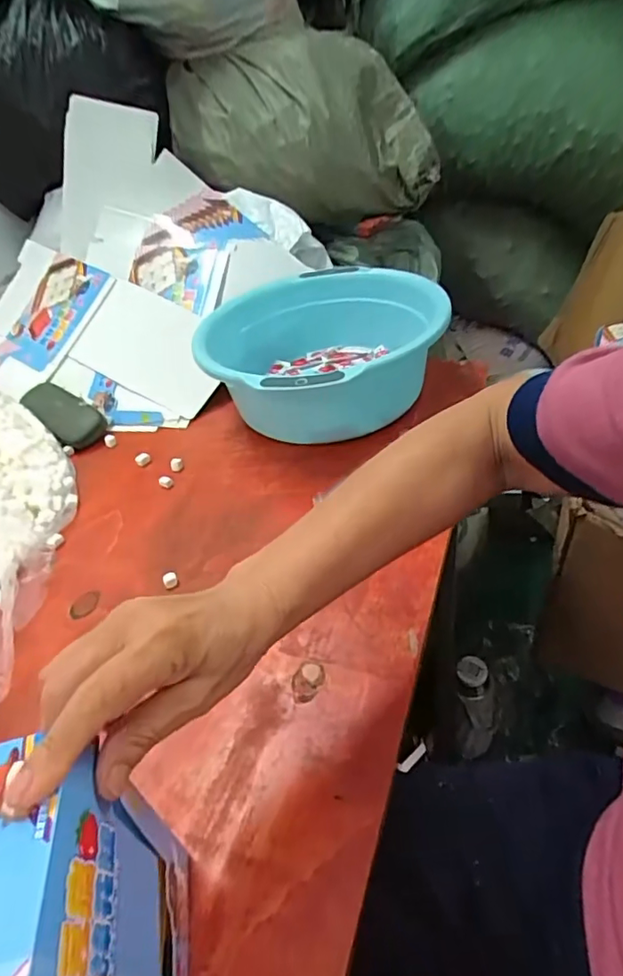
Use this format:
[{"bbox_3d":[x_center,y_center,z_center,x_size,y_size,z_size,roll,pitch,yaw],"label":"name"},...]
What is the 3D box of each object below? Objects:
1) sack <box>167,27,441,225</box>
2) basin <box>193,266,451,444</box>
[{"bbox_3d":[-0.012,-0.526,0.814,0.428,0.223,0.178,10,41,-6],"label":"sack"},{"bbox_3d":[0.012,-0.160,0.675,0.282,0.130,0.274,-7,40,6],"label":"basin"}]

